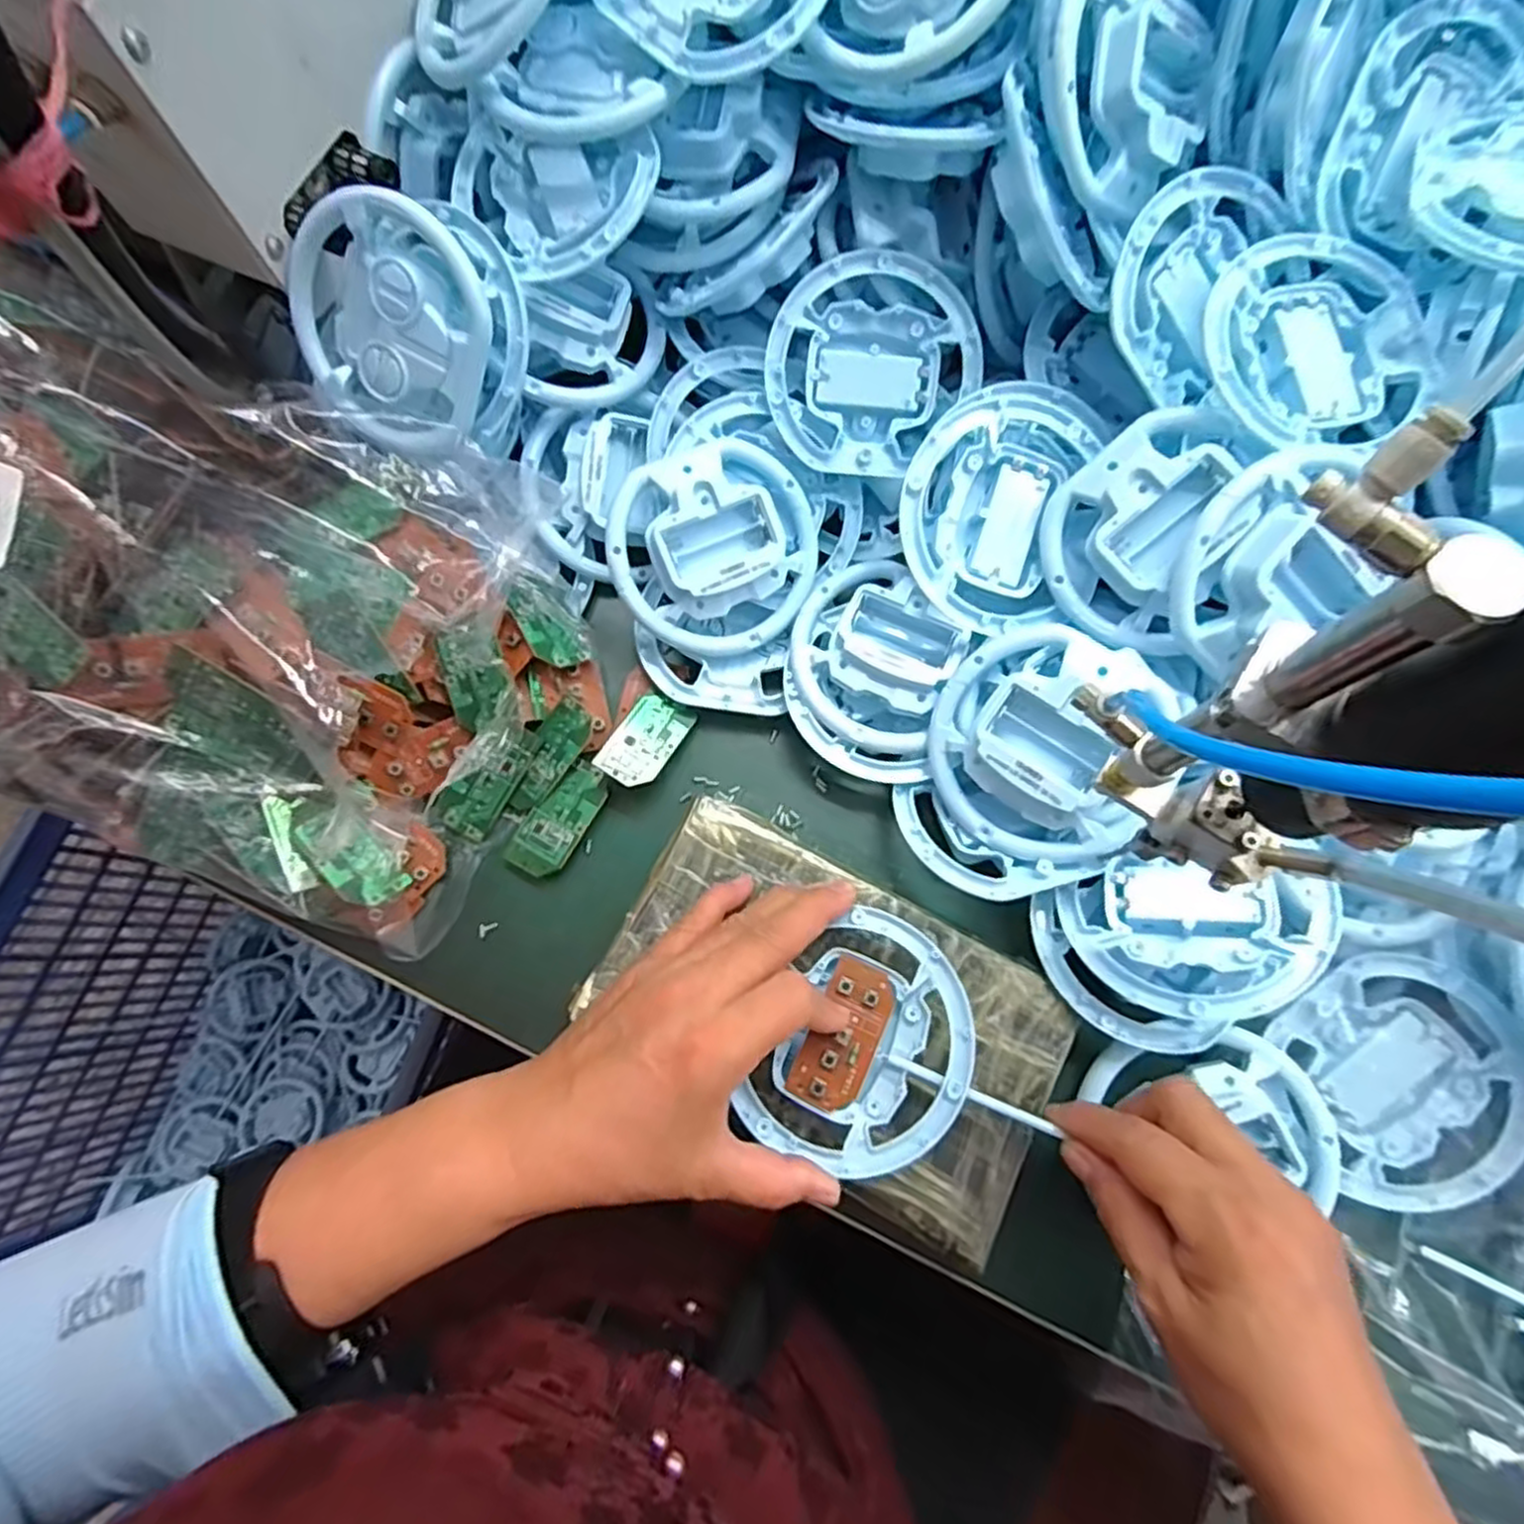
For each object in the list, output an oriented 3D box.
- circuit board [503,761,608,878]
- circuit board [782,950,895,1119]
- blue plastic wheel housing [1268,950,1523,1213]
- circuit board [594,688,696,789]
[{"bbox_3d":[-0.100,0.029,0.376,0.027,0.006,0.060,33,79,8],"label":"circuit board"},{"bbox_3d":[0.035,0.116,0.318,0.029,0.007,0.060,26,75,7],"label":"circuit board"},{"bbox_3d":[0.280,0.137,0.326,0.089,0.024,0.101,-33,78,-7],"label":"blue plastic wheel housing"},{"bbox_3d":[-0.058,-0.010,0.379,0.031,0.005,0.051,34,63,-5],"label":"circuit board"}]

